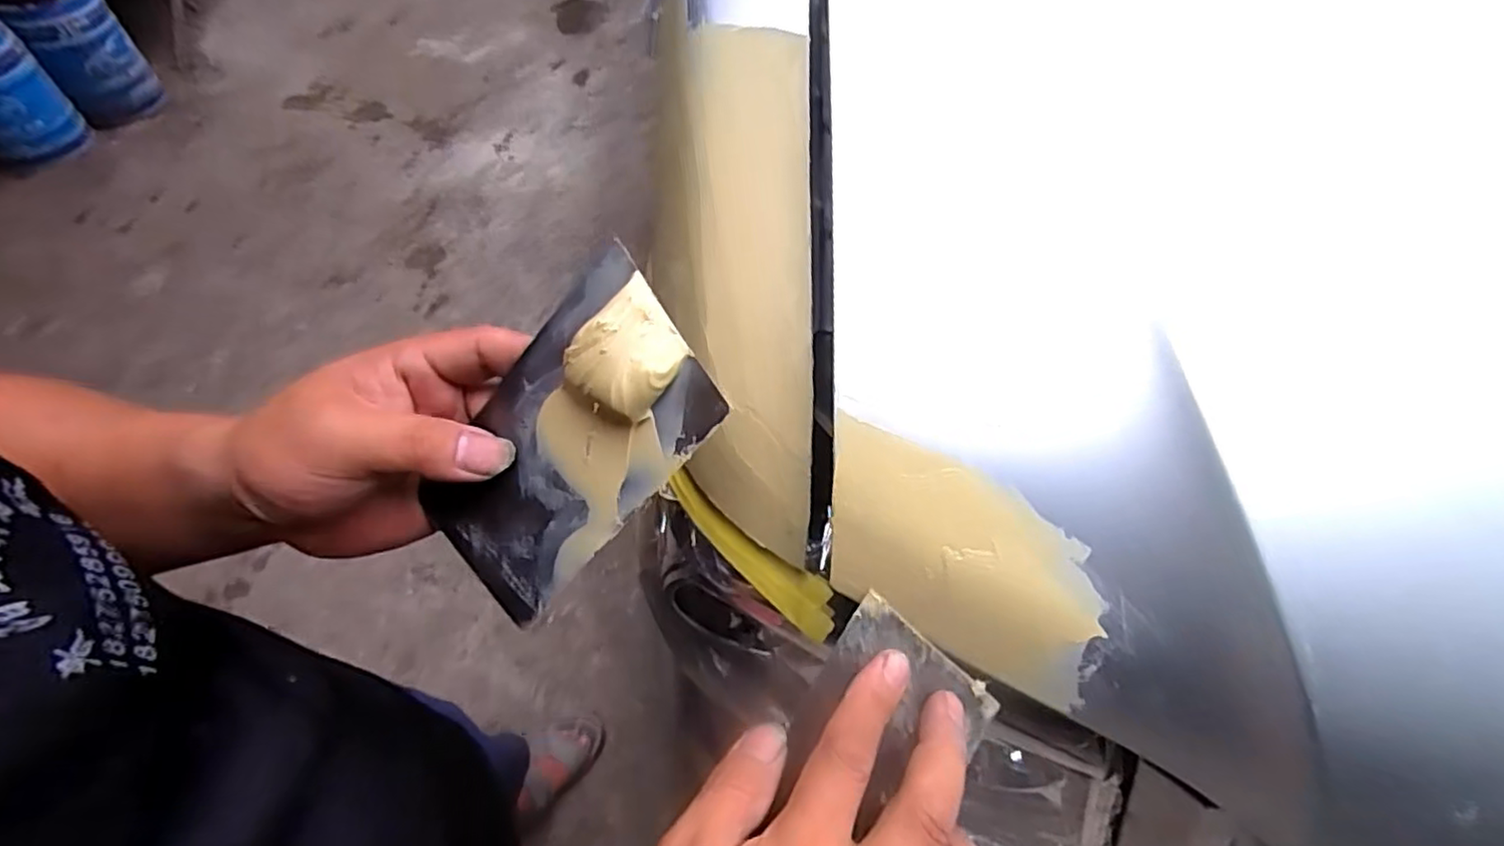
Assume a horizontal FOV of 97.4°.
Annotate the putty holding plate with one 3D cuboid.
[{"bbox_3d":[-0.073,0.011,0.246,0.073,0.018,0.134,47,108,10],"label":"putty holding plate"}]

